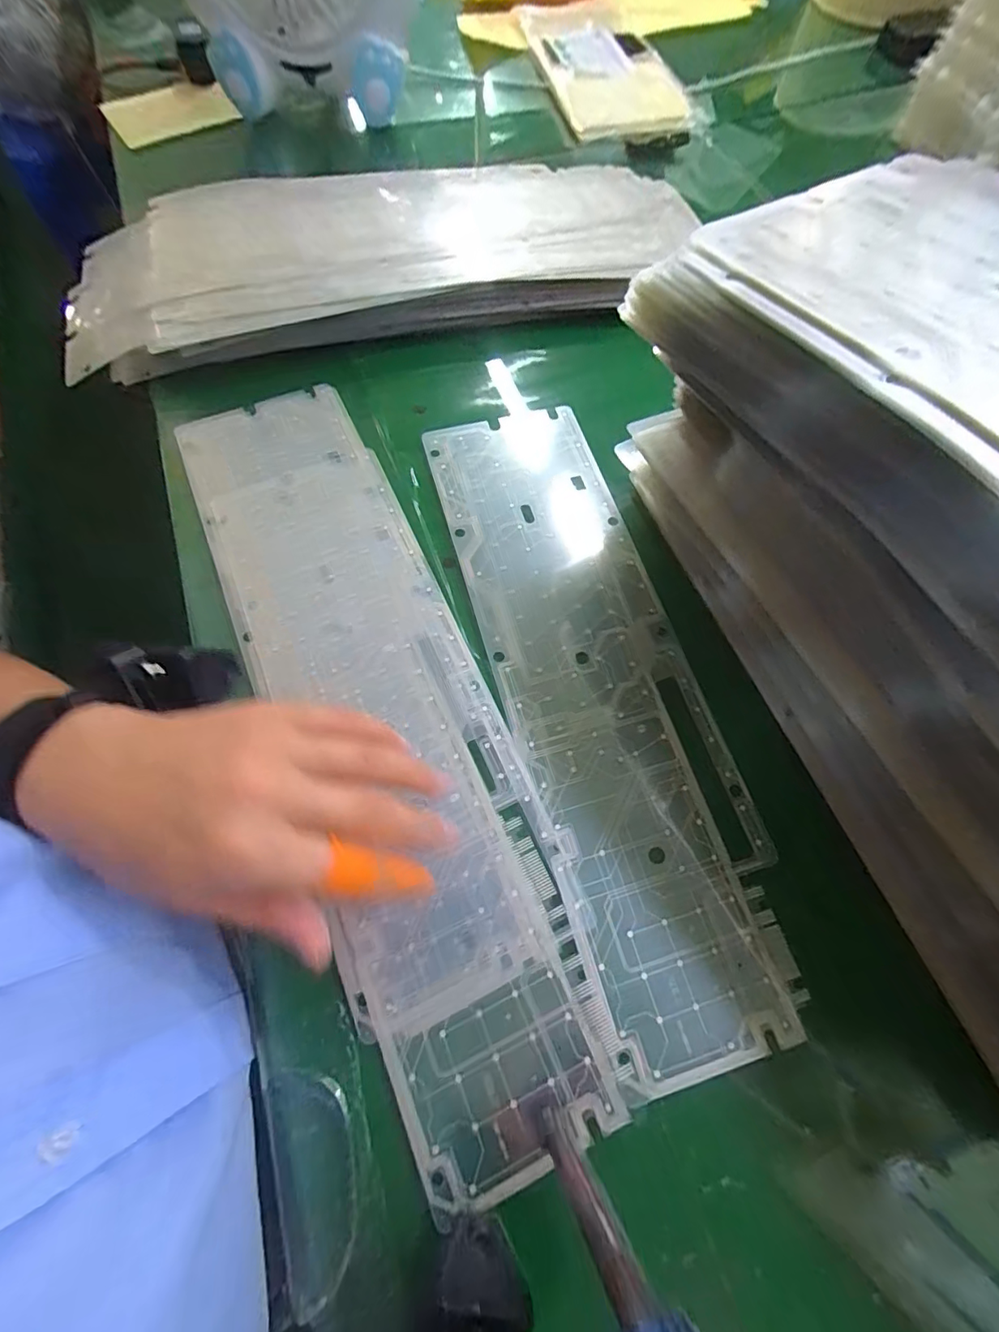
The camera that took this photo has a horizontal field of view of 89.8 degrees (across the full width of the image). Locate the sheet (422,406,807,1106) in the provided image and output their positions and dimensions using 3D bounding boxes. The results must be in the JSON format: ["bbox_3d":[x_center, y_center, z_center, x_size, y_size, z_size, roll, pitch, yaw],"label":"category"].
[{"bbox_3d":[0.058,0.003,0.307,0.113,0.006,0.412,-15,70,-7],"label":"sheet"}]

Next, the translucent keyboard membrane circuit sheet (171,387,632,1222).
[{"bbox_3d":[-0.075,0.016,0.297,0.121,0.008,0.483,-23,72,-9],"label":"translucent keyboard membrane circuit sheet"}]

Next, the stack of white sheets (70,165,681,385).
[{"bbox_3d":[-0.100,-0.367,0.455,0.524,0.073,0.202,-15,68,-6],"label":"stack of white sheets"}]

